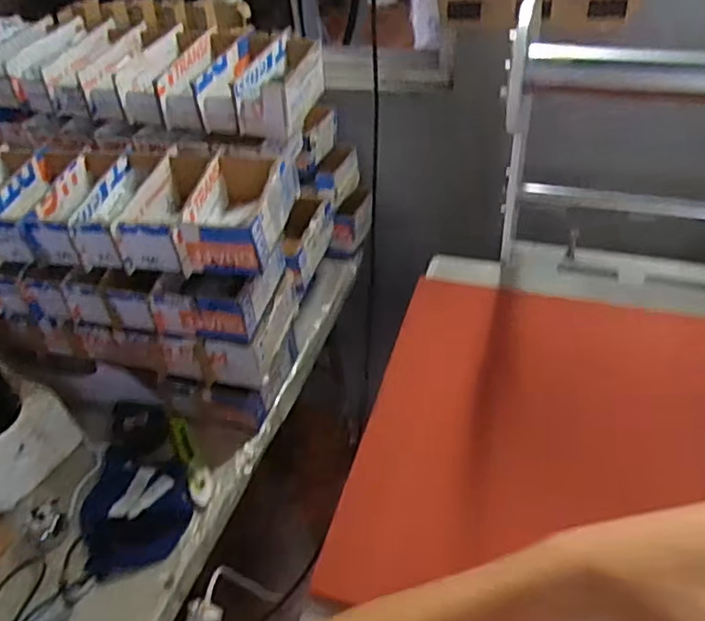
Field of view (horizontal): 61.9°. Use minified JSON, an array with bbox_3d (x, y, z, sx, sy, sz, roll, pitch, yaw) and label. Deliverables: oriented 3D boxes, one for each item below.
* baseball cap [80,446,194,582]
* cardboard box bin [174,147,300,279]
[{"bbox_3d":[-0.278,0.238,0.742,0.134,0.040,0.161,-15,44,-9],"label":"baseball cap"},{"bbox_3d":[-0.138,-0.133,0.749,0.100,0.072,0.195,2,44,9],"label":"cardboard box bin"}]

